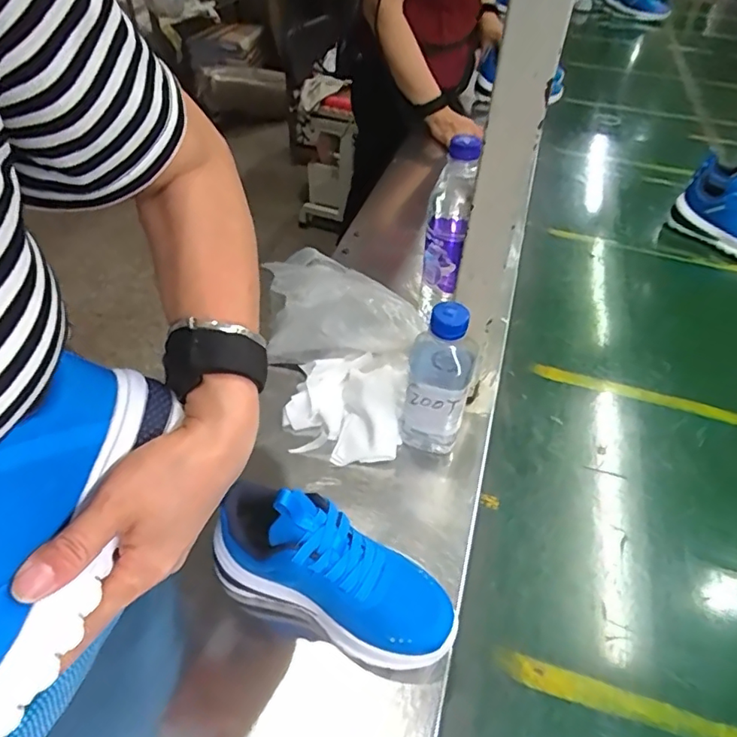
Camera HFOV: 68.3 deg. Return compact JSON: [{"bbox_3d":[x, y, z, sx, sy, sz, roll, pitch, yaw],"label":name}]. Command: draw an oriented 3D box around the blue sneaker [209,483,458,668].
[{"bbox_3d":[-0.028,0.154,0.403,0.189,0.114,0.068,15,45,14],"label":"blue sneaker"}]

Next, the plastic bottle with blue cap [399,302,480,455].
[{"bbox_3d":[0.065,0.008,0.506,0.059,0.163,0.059,7,44,5],"label":"plastic bottle with blue cap"}]

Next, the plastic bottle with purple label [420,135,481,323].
[{"bbox_3d":[0.084,-0.138,0.600,0.050,0.209,0.050,14,45,13],"label":"plastic bottle with purple label"}]

